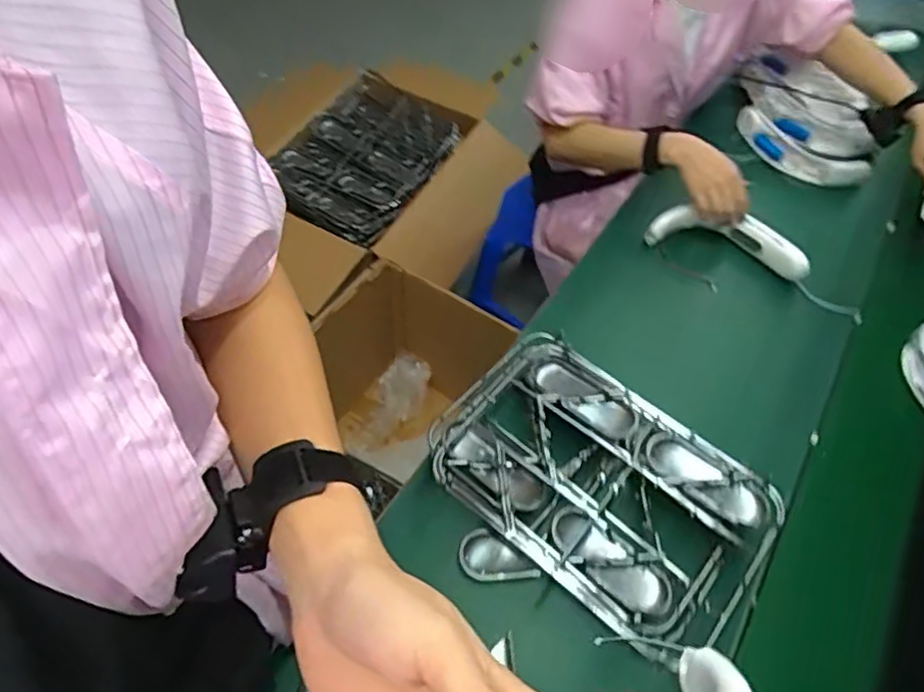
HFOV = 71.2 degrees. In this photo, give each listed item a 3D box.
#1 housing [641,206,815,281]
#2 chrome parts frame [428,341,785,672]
[{"bbox_3d":[0.407,-0.167,0.991,0.238,0.057,0.074,15,54,7],"label":"housing"},{"bbox_3d":[0.148,0.151,0.721,0.357,0.064,0.231,35,59,19],"label":"chrome parts frame"}]

